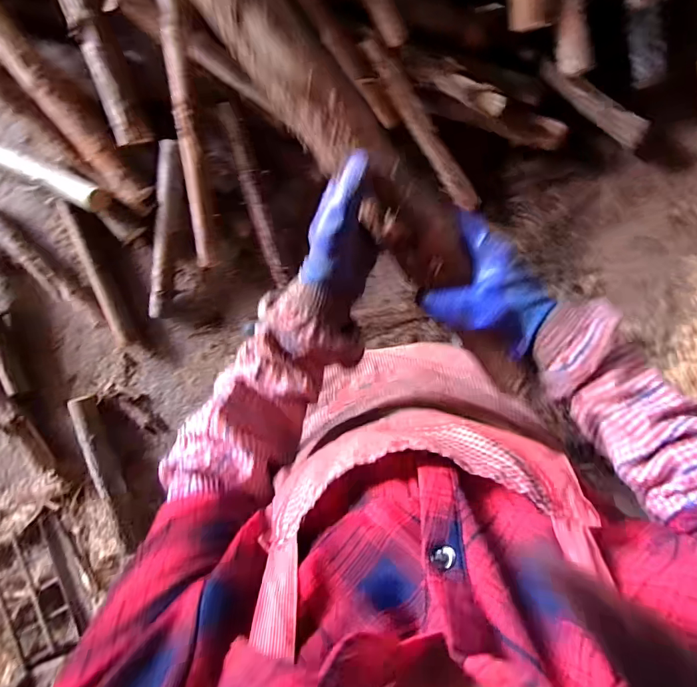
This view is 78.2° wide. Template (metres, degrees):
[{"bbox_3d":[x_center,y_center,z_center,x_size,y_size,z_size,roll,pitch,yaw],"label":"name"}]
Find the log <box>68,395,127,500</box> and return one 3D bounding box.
[{"bbox_3d":[-0.826,0.349,1.412,0.063,0.074,0.366,-5,112,3],"label":"log"}]

